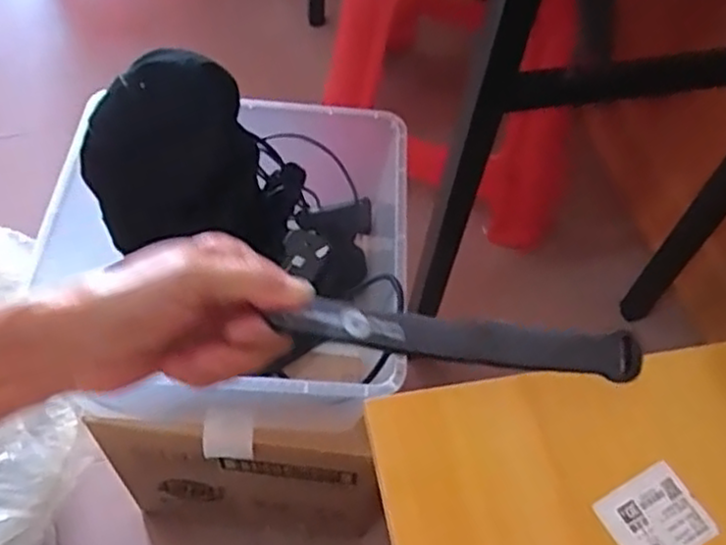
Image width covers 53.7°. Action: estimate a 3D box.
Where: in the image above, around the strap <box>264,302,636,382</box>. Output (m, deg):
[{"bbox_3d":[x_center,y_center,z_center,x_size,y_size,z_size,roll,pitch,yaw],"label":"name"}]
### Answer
[{"bbox_3d":[0.053,0.032,0.345,0.189,0.013,0.020,8,55,-19],"label":"strap"}]

